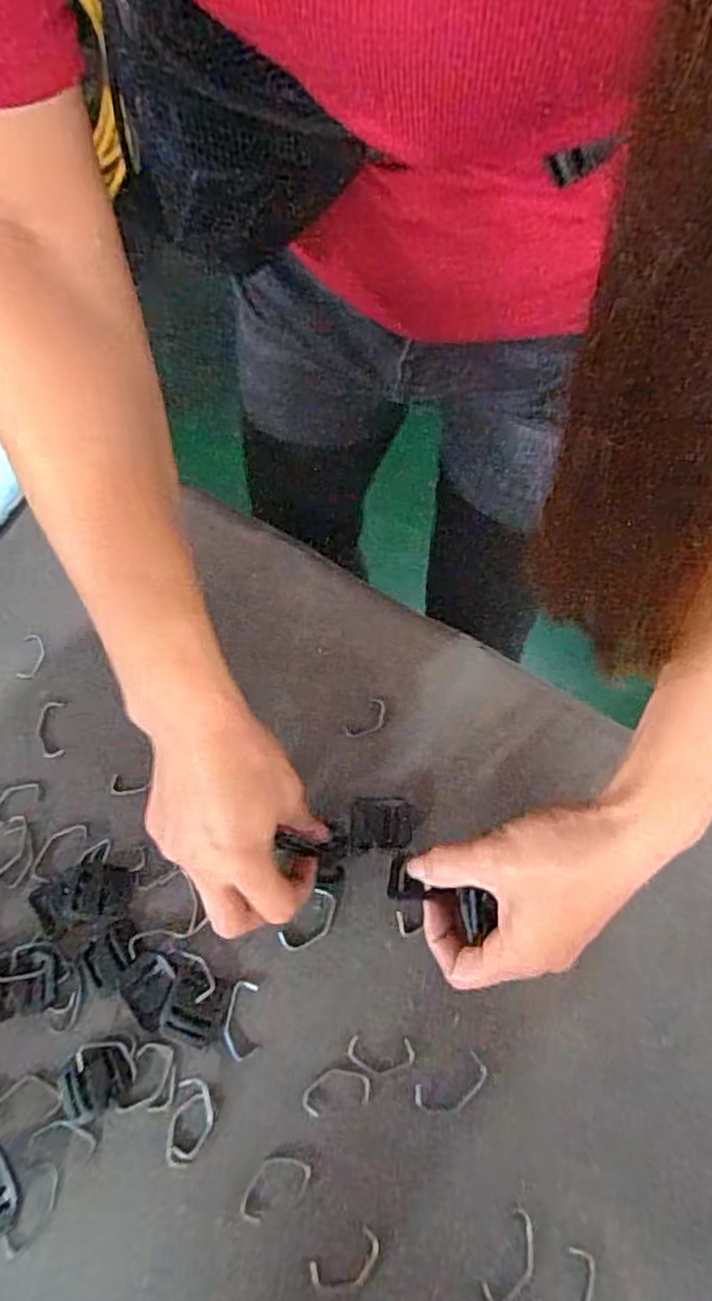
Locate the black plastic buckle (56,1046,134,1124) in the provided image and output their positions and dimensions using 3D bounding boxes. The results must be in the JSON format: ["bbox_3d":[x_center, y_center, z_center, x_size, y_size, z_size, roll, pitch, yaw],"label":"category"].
[{"bbox_3d":[-0.134,0.221,0.346,0.036,0.004,0.031,-22,65,-8],"label":"black plastic buckle"}]

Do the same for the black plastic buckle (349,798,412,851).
[{"bbox_3d":[0.015,0.101,0.397,0.035,0.004,0.030,3,64,4],"label":"black plastic buckle"}]

